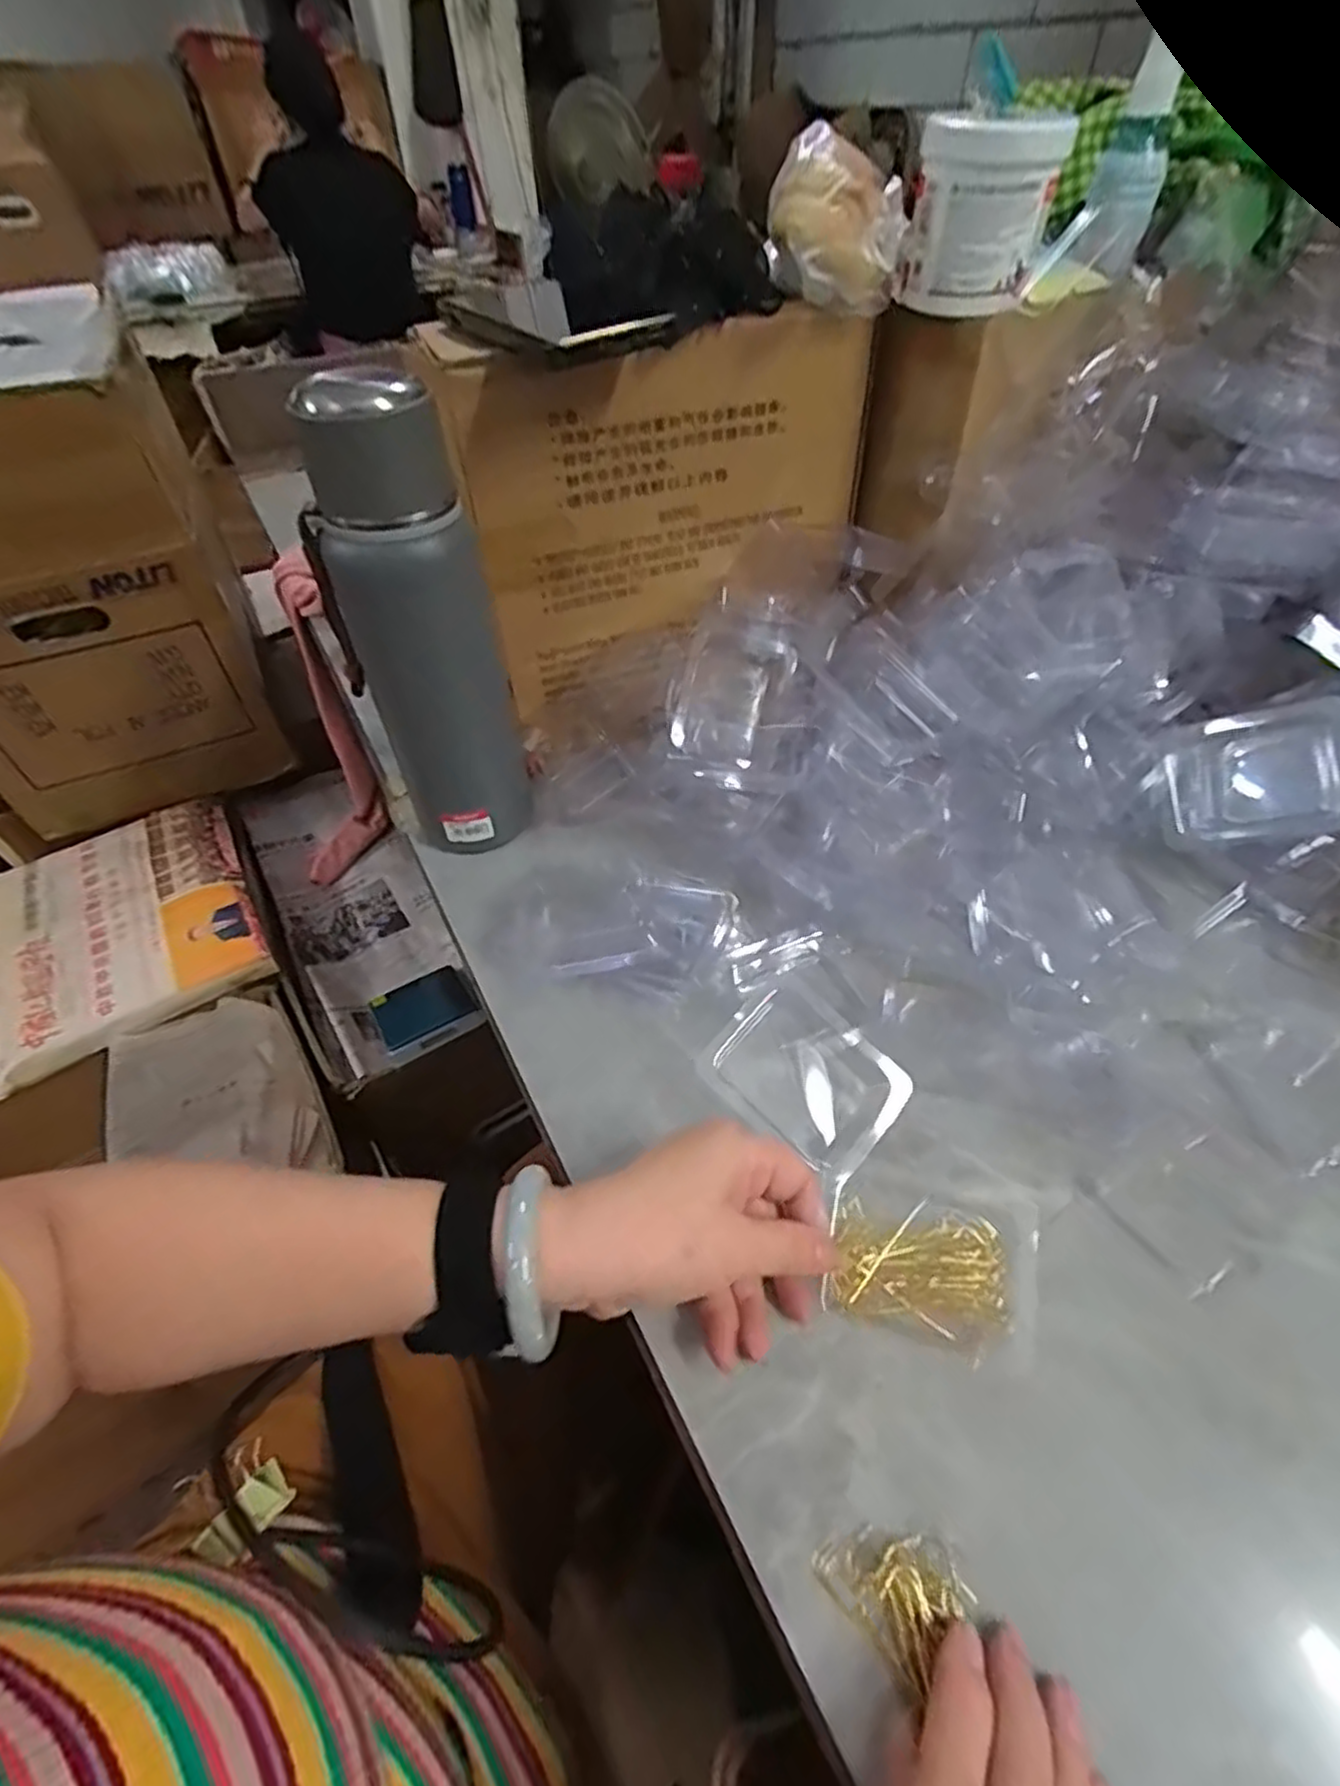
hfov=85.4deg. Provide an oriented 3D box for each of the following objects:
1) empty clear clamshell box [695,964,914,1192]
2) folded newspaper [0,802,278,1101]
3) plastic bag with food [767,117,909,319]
[{"bbox_3d":[0.073,0.097,0.392,0.080,0.012,0.097,-36,57,-27],"label":"empty clear clamshell box"},{"bbox_3d":[-0.651,0.030,0.861,0.276,0.032,0.332,-28,54,-22],"label":"folded newspaper"},{"bbox_3d":[0.098,-0.376,0.414,0.081,0.068,0.081,-1,49,0],"label":"plastic bag with food"}]

